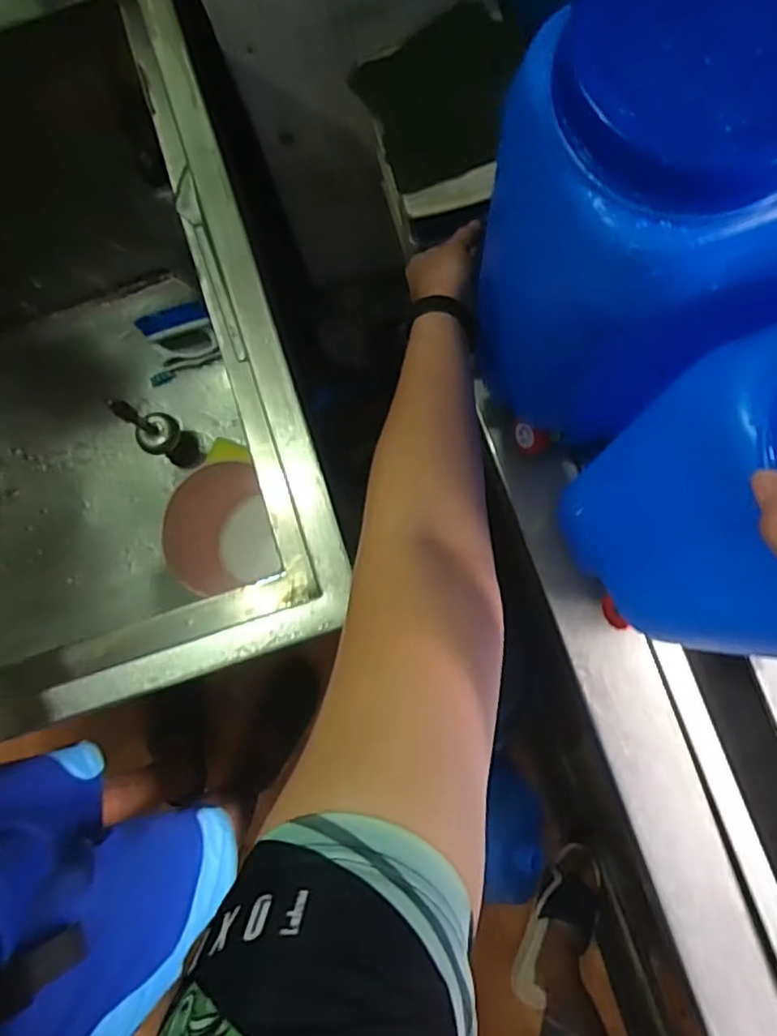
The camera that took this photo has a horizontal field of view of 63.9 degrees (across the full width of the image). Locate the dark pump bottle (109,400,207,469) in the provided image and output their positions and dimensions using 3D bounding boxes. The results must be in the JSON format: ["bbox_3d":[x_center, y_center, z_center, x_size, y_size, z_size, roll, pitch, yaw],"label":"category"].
[{"bbox_3d":[-0.286,-0.104,0.785,0.044,0.204,0.054,29,86,7],"label":"dark pump bottle"}]

